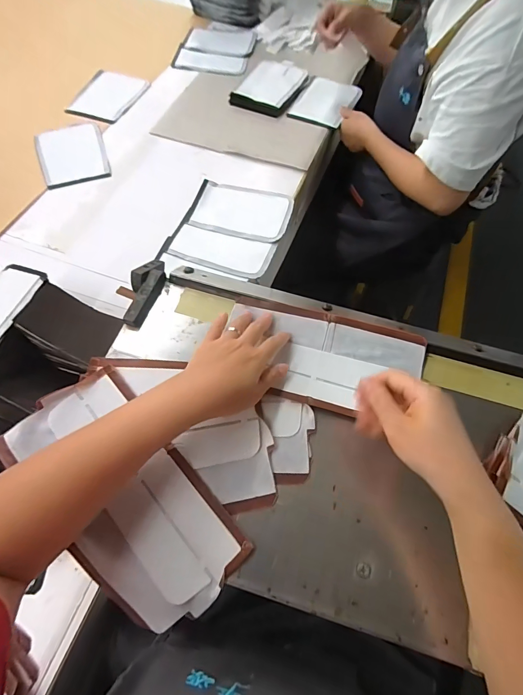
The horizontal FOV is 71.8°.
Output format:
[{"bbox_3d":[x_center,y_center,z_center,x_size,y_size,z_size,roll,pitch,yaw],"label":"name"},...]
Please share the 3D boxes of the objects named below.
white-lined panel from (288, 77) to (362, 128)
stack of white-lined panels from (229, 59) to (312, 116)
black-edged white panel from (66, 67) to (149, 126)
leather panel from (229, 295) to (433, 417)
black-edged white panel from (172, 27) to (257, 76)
[{"bbox_3d":[0.155,-0.584,0.856,0.120,0.015,0.163,26,65,11],"label":"white-lined panel"},{"bbox_3d":[0.029,-0.626,0.861,0.126,0.024,0.200,26,65,10],"label":"stack of white-lined panels"},{"bbox_3d":[-0.353,-0.582,0.838,0.133,0.019,0.167,13,63,4],"label":"black-edged white panel"},{"bbox_3d":[0.068,0.011,0.409,0.221,0.011,0.116,15,63,5],"label":"leather panel"},{"bbox_3d":[-0.118,-0.787,0.951,0.187,0.010,0.212,10,63,2],"label":"black-edged white panel"}]

